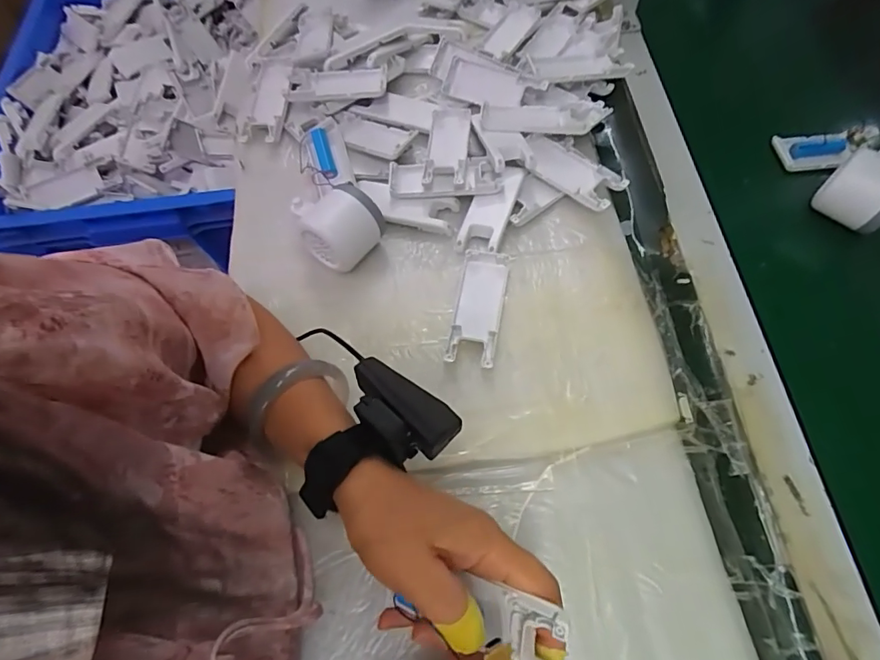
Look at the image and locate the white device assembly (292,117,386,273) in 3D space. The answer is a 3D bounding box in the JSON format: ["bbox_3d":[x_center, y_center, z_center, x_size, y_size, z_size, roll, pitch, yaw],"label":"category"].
[{"bbox_3d":[-0.102,-0.129,0.436,0.066,0.051,0.155,-22,65,-8],"label":"white device assembly"}]

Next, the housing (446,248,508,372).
[{"bbox_3d":[0.032,-0.019,0.397,0.038,0.010,0.104,9,65,7],"label":"housing"}]

